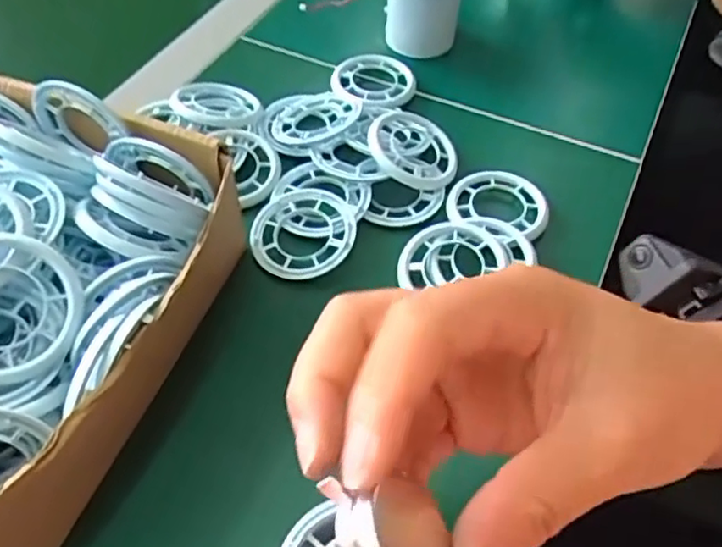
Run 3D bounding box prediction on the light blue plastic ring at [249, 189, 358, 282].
[{"bbox_3d":[-0.032,-0.024,0.352,0.057,0.007,0.055,0,52,0],"label":"light blue plastic ring"}]

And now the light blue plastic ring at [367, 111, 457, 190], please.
[{"bbox_3d":[0.030,-0.073,0.384,0.055,0.009,0.051,9,55,-13],"label":"light blue plastic ring"}]

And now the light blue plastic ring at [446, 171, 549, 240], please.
[{"bbox_3d":[0.079,-0.041,0.371,0.056,0.011,0.044,12,53,10],"label":"light blue plastic ring"}]

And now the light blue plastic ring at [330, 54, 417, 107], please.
[{"bbox_3d":[0.009,-0.132,0.441,0.055,0.013,0.052,0,52,0],"label":"light blue plastic ring"}]

